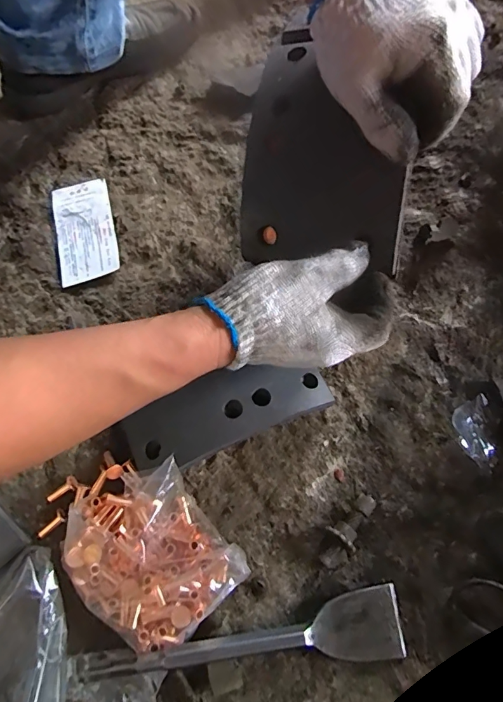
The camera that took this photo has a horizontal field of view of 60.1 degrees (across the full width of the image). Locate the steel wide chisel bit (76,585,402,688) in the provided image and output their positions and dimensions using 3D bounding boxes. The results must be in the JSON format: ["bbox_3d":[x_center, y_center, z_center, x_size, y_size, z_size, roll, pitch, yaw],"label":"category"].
[{"bbox_3d":[-0.011,0.220,0.327,0.257,0.035,0.047,-6,67,-2],"label":"steel wide chisel bit"}]

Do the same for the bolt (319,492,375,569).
[{"bbox_3d":[0.079,0.147,0.361,0.025,0.025,0.066,27,70,11],"label":"bolt"}]

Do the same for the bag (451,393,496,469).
[{"bbox_3d":[0.200,0.072,0.391,0.032,0.010,0.062,-1,67,0],"label":"bag"}]

